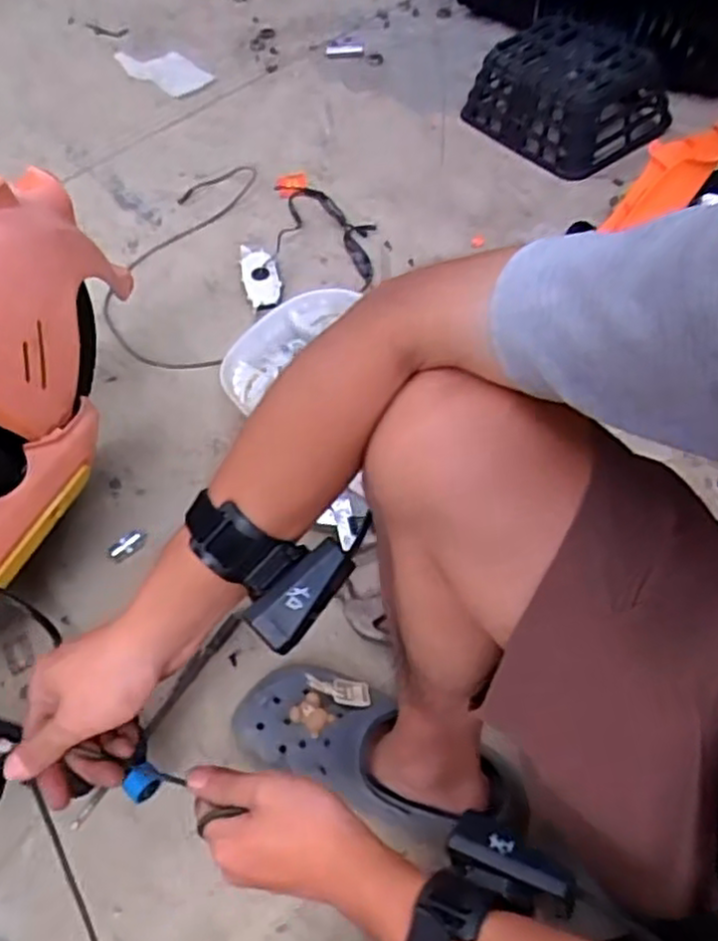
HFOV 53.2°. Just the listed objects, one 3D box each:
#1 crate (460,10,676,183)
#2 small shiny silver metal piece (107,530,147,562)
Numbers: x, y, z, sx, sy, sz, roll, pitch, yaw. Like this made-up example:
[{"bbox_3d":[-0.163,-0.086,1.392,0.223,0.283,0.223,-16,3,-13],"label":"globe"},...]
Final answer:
[{"bbox_3d":[0.376,-0.692,1.310,0.253,0.135,0.326,-29,57,-17],"label":"crate"},{"bbox_3d":[-0.267,0.087,0.830,0.049,0.015,0.017,-39,60,-23],"label":"small shiny silver metal piece"}]

